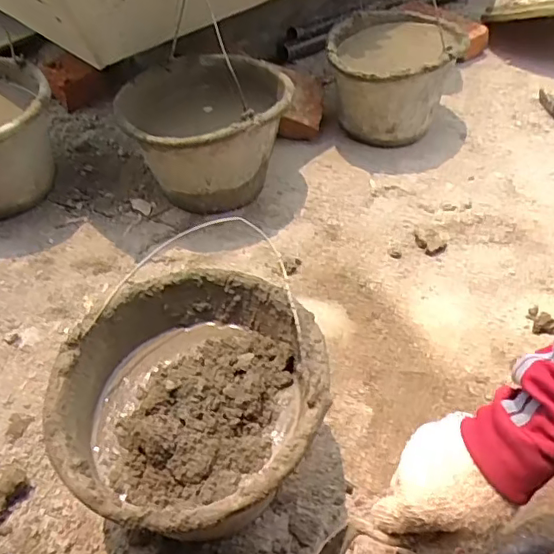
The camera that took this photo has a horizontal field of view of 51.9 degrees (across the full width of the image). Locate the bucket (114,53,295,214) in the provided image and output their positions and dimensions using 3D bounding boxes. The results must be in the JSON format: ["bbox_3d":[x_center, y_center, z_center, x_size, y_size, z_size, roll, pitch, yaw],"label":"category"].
[{"bbox_3d":[-0.095,-0.207,0.878,0.212,0.170,0.232,1,44,-1],"label":"bucket"}]

